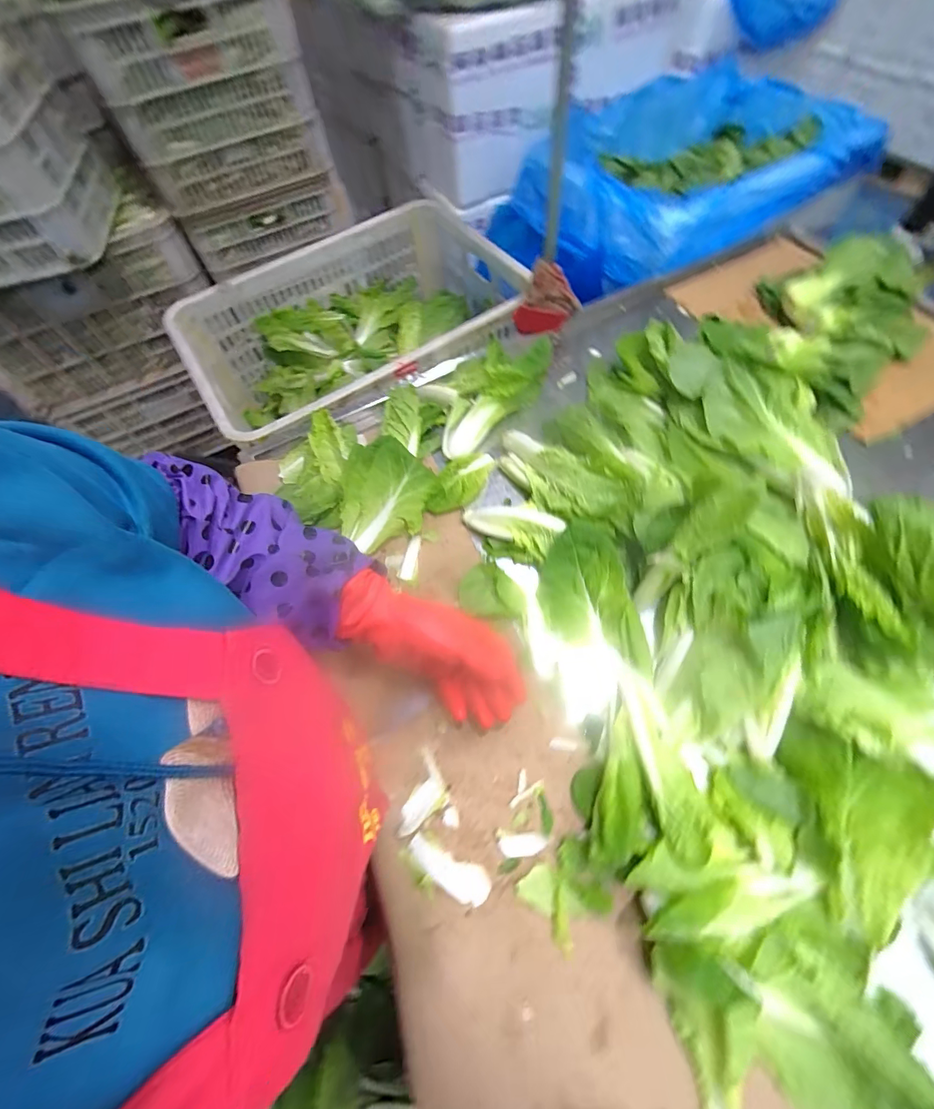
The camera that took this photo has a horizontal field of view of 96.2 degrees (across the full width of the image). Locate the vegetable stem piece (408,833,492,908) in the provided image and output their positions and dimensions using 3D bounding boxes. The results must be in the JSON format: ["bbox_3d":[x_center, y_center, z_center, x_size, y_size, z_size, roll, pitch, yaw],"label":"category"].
[{"bbox_3d":[-0.018,0.290,0.381,0.079,0.007,0.032,19,65,14],"label":"vegetable stem piece"}]

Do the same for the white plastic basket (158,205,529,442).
[{"bbox_3d":[-0.219,-0.443,0.876,0.628,0.227,0.463,-35,65,-13],"label":"white plastic basket"}]

